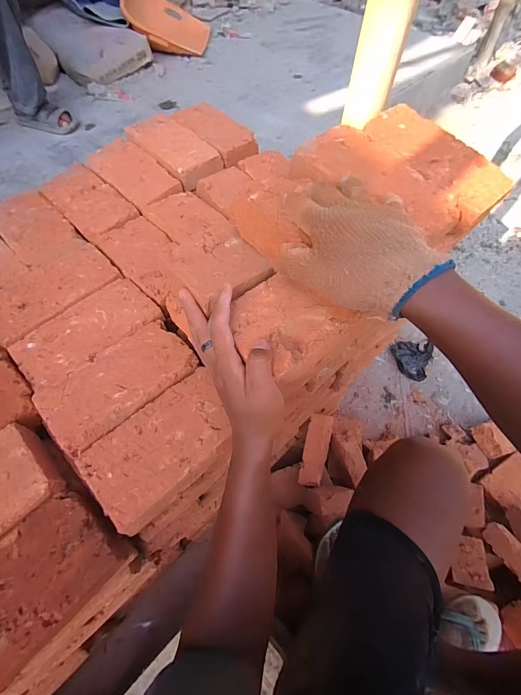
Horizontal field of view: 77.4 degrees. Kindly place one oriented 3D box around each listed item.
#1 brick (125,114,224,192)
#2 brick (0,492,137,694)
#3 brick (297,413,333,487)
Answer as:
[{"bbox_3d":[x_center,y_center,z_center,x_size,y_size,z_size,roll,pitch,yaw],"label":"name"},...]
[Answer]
[{"bbox_3d":[-0.179,-0.407,0.672,0.207,0.046,0.106,40,67,21],"label":"brick"},{"bbox_3d":[-0.239,0.251,0.331,0.109,0.059,0.203,38,66,20],"label":"brick"},{"bbox_3d":[0.161,0.295,0.942,0.073,0.088,0.197,13,77,8],"label":"brick"}]

